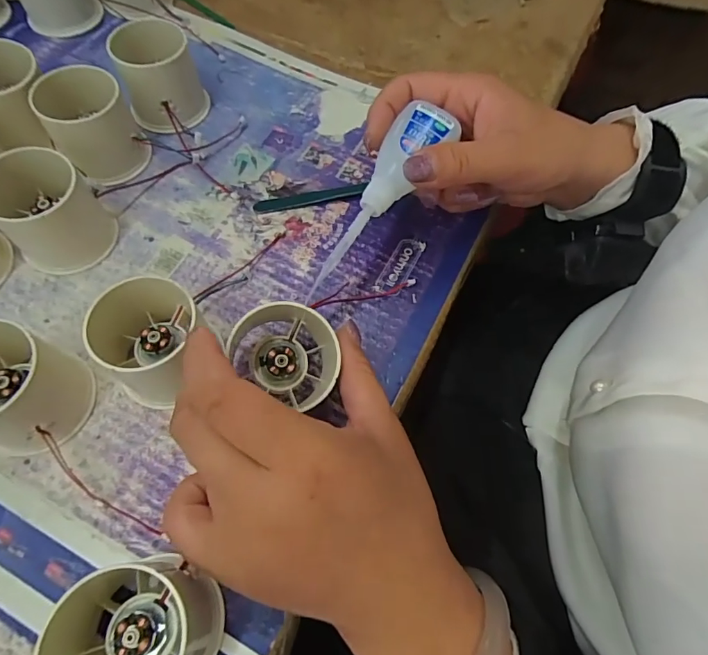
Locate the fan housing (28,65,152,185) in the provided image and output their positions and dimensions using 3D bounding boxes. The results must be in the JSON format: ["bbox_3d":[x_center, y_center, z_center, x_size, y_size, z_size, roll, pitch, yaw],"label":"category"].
[{"bbox_3d":[-0.170,-0.131,0.291,0.053,0.047,0.055,-32,71,-17],"label":"fan housing"}]

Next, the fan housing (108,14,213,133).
[{"bbox_3d":[-0.133,-0.173,0.310,0.051,0.051,0.048,-18,67,-12],"label":"fan housing"}]

